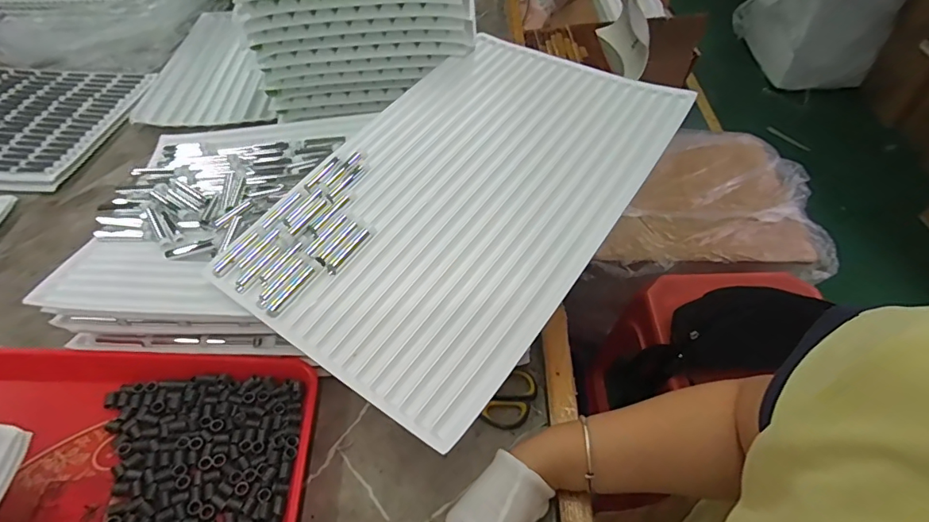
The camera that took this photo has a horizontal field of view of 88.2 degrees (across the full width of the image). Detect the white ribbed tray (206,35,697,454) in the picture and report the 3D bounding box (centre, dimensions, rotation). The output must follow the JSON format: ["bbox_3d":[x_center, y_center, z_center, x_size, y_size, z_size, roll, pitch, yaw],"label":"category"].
[{"bbox_3d":[0.006,-0.086,0.540,0.328,0.043,0.498,28,58,25],"label":"white ribbed tray"}]

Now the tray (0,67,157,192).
[{"bbox_3d":[-0.876,-0.271,0.895,0.472,0.028,0.335,6,52,10],"label":"tray"}]

